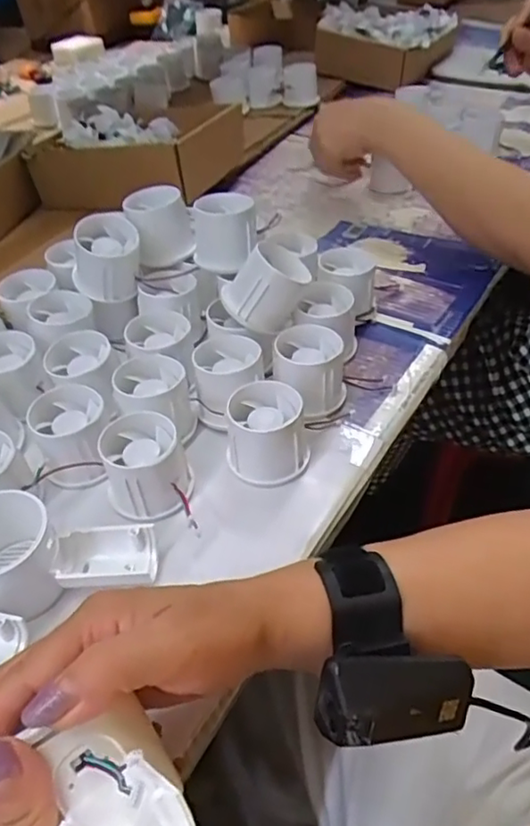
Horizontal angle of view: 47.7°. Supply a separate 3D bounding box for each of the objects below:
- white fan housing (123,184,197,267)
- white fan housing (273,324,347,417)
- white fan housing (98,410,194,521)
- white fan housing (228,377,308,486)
[{"bbox_3d":[-0.096,-0.164,0.530,0.052,0.056,0.063,-19,45,-15],"label":"white fan housing"},{"bbox_3d":[0.035,-0.032,0.460,0.054,0.048,0.052,2,44,6],"label":"white fan housing"},{"bbox_3d":[-0.080,0.035,0.401,0.055,0.045,0.056,-11,44,-7],"label":"white fan housing"},{"bbox_3d":[0.001,0.014,0.416,0.054,0.047,0.054,-5,43,-1],"label":"white fan housing"}]

